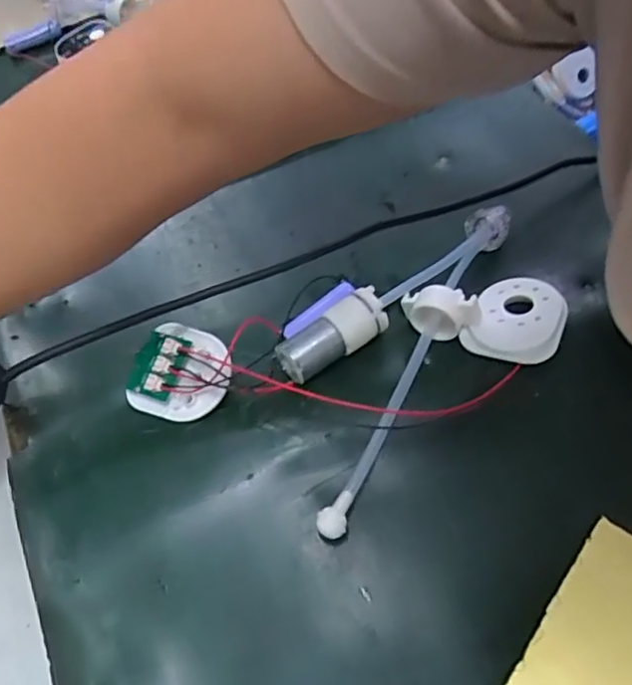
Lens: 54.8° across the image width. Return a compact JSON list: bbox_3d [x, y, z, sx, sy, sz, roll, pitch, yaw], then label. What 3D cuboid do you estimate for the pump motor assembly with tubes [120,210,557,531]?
[{"bbox_3d":[0.025,-0.006,0.322,0.219,0.029,0.138,-36,60,-15],"label":"pump motor assembly with tubes"}]

